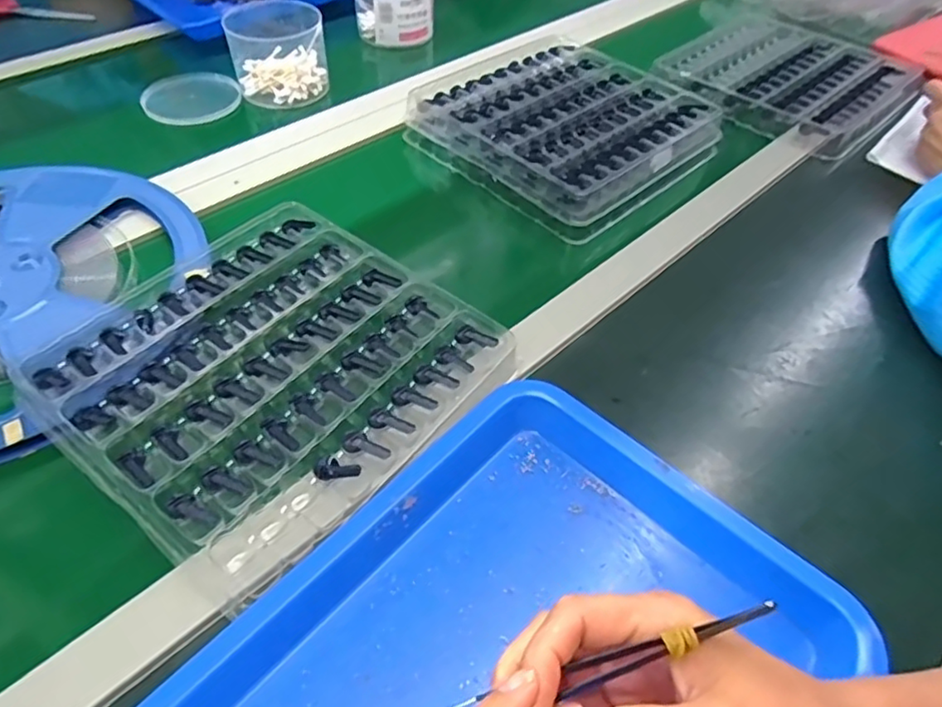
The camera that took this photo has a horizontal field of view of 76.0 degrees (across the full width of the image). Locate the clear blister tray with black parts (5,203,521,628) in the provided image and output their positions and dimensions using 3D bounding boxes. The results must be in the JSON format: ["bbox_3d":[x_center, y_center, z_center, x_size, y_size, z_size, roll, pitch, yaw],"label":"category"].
[{"bbox_3d":[-0.144,0.007,0.432,0.266,0.024,0.250,33,57,21],"label":"clear blister tray with black parts"}]

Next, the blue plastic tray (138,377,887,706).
[{"bbox_3d":[0.027,0.180,0.302,0.274,0.031,0.324,35,57,22],"label":"blue plastic tray"}]

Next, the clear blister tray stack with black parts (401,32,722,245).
[{"bbox_3d":[0.099,-0.260,0.660,0.263,0.040,0.254,39,59,24],"label":"clear blister tray stack with black parts"}]

